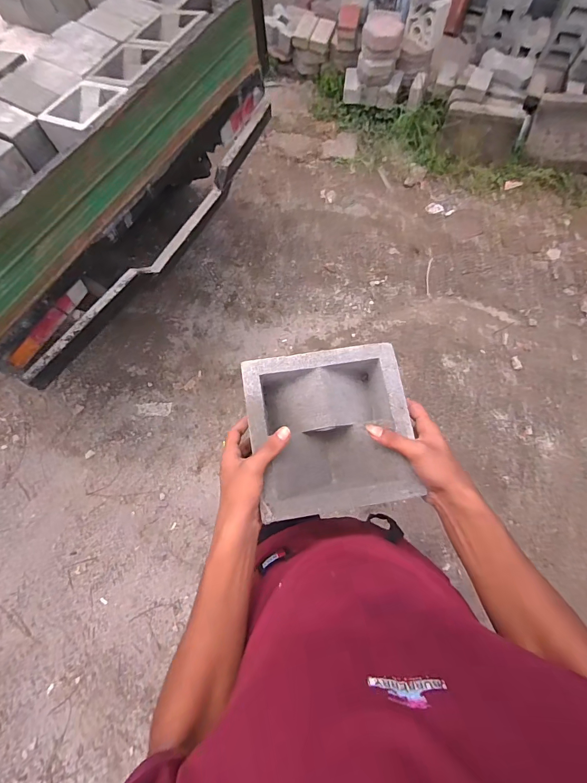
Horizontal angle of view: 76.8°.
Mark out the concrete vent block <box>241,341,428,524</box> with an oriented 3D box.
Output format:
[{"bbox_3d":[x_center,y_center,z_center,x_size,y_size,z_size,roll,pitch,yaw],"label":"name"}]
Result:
[{"bbox_3d":[0.046,0.052,0.483,0.195,0.073,0.195,-9,71,-4],"label":"concrete vent block"}]

